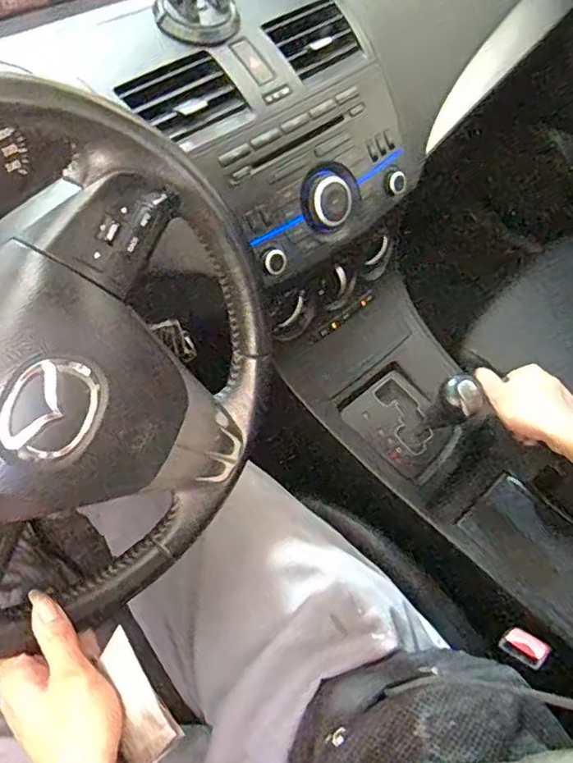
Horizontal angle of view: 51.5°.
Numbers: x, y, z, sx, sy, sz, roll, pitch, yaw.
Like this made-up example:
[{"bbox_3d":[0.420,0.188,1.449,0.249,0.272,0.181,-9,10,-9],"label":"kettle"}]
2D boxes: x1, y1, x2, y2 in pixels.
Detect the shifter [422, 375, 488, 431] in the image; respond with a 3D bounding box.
[{"bbox_3d":[0.179,0.029,0.655,0.038,0.143,0.041,-1,76,1],"label":"shifter"}]

